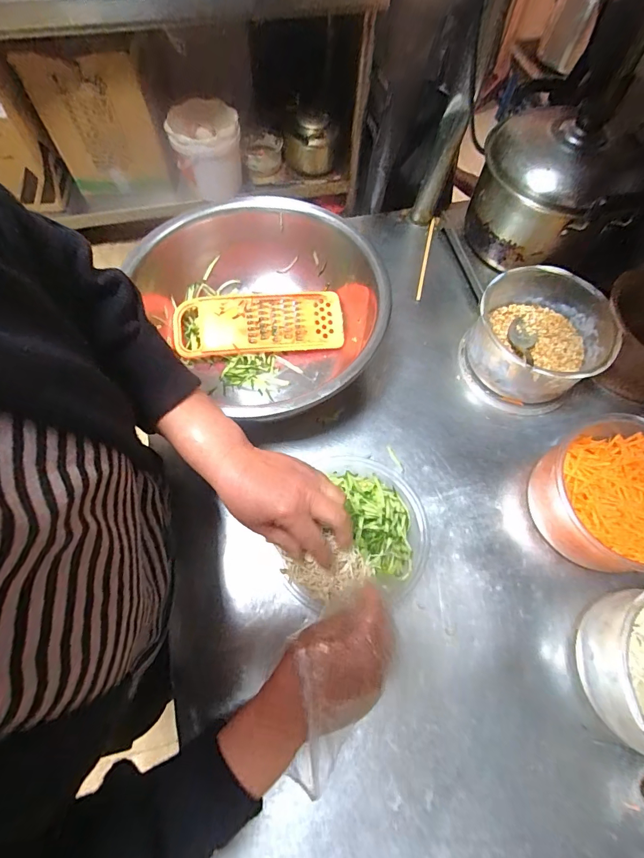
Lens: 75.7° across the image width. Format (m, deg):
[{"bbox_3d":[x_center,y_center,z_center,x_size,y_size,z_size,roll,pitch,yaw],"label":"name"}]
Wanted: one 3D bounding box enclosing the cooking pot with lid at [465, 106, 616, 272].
[{"bbox_3d":[0.296,-0.334,0.587,0.152,0.157,0.145,1,66,-2],"label":"cooking pot with lid"}]

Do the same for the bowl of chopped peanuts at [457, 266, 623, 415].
[{"bbox_3d":[0.294,-0.123,0.572,0.166,0.090,0.178,1,66,-2],"label":"bowl of chopped peanuts"}]

